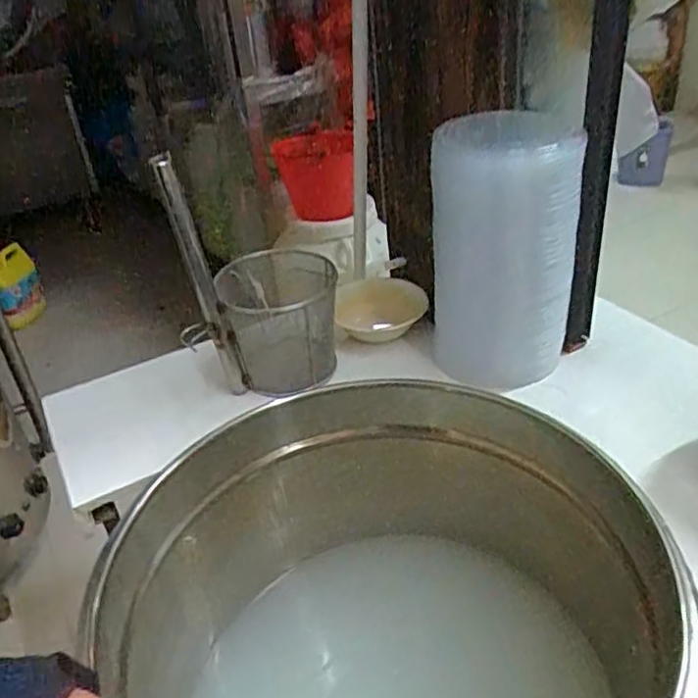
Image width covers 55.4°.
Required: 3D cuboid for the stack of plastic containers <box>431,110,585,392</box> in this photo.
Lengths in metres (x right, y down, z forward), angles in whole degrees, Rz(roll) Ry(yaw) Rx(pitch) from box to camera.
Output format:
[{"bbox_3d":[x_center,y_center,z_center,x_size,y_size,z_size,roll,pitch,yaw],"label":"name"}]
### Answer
[{"bbox_3d":[0.192,-0.126,0.869,0.162,0.320,0.186,-3,34,4],"label":"stack of plastic containers"}]

